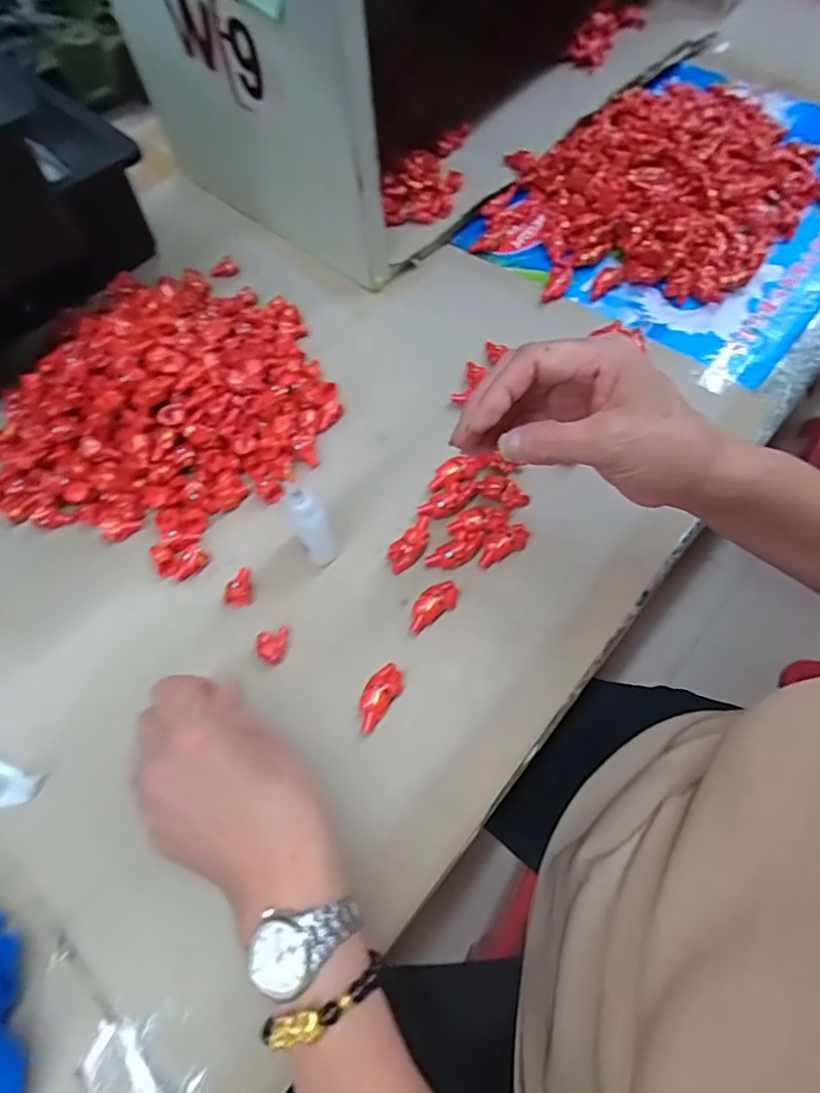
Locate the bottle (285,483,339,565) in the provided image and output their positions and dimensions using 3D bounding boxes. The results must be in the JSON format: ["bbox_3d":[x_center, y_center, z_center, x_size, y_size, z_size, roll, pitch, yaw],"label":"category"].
[{"bbox_3d":[-0.062,-0.011,0.357,0.021,0.074,0.019,-23,65,-8],"label":"bottle"}]

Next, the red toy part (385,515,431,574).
[{"bbox_3d":[0.002,-0.001,0.383,0.019,0.012,0.044,36,71,19],"label":"red toy part"}]

